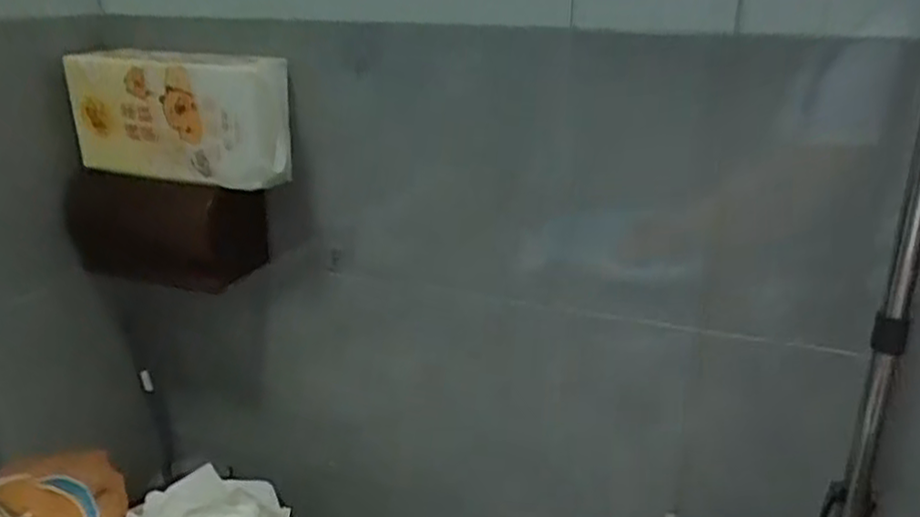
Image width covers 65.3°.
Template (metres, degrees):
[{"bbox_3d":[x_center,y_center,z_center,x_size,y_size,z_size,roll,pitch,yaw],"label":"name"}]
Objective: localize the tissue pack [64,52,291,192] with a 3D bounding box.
[{"bbox_3d":[-0.314,-0.158,0.807,0.259,0.137,0.061,9,23,20],"label":"tissue pack"}]

